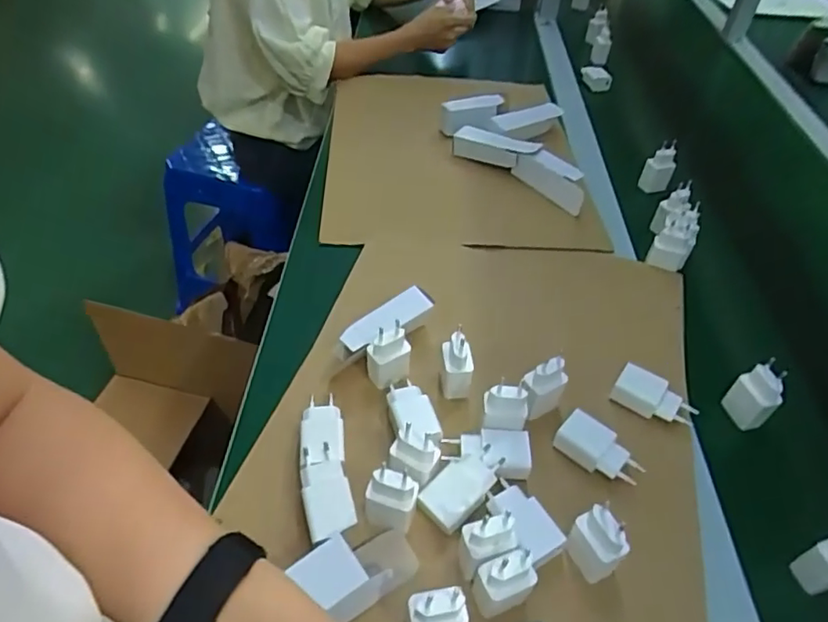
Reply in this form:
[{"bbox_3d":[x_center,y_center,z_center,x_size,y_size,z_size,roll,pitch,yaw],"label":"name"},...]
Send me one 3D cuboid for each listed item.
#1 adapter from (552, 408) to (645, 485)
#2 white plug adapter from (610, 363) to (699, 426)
[{"bbox_3d":[0.172,0.130,0.534,0.077,0.032,0.037,33,52,23],"label":"adapter"},{"bbox_3d":[0.244,0.089,0.582,0.079,0.028,0.038,31,51,22],"label":"white plug adapter"}]

